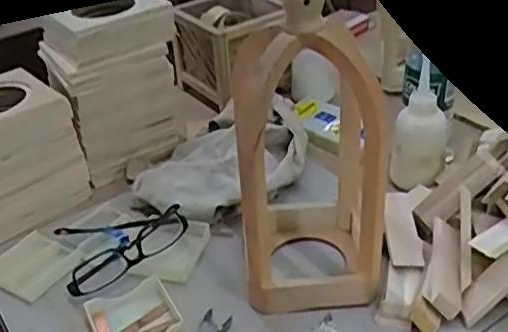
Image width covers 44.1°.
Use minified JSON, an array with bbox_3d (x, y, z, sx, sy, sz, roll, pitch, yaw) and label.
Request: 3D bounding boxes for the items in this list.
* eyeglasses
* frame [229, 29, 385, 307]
[{"bbox_3d":[-0.139,0.073,0.649,0.132,0.032,0.093,-23,38,-24],"label":"eyeglasses"},{"bbox_3d":[0.046,-0.003,0.565,0.115,0.246,0.129,-5,34,1],"label":"frame"}]

